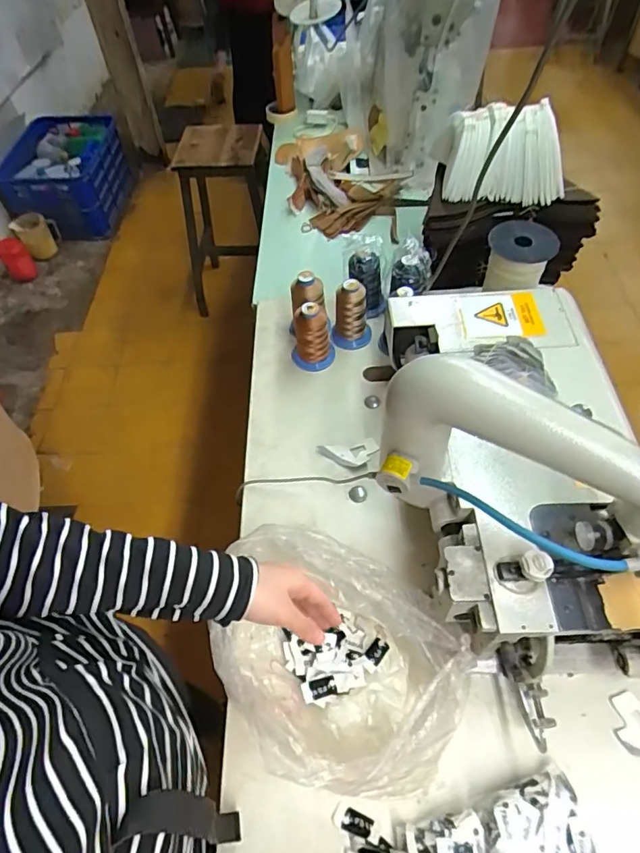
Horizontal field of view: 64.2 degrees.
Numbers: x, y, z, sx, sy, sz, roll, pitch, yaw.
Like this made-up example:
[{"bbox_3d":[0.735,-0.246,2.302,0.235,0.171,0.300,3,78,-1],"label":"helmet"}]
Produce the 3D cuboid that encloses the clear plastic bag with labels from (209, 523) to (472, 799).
[{"bbox_3d":[0.008,0.244,0.547,0.272,0.083,0.210,20,59,17],"label":"clear plastic bag with labels"}]

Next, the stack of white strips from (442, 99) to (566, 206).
[{"bbox_3d":[0.293,-0.434,0.821,0.186,0.111,0.116,-1,55,3],"label":"stack of white strips"}]

